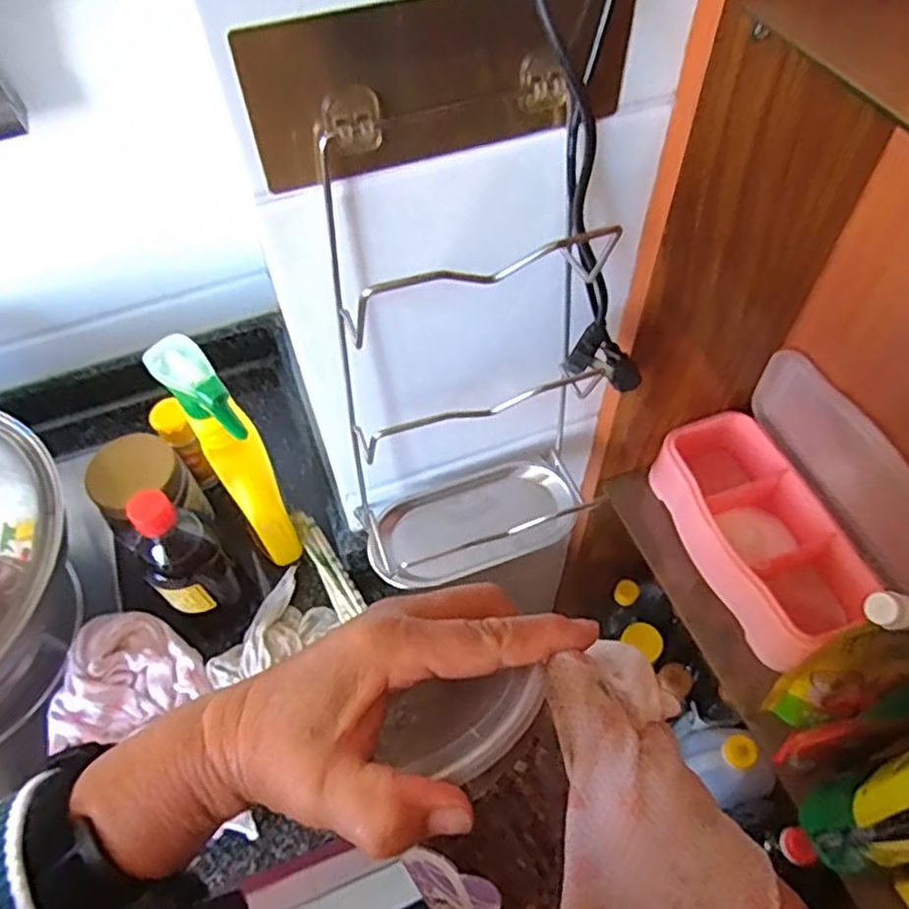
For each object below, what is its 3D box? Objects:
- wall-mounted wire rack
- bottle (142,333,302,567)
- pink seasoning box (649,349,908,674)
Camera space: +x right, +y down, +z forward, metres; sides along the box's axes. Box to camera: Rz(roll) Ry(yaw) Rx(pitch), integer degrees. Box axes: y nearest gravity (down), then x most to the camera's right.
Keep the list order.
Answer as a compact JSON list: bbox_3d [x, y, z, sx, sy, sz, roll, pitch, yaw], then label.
[{"bbox_3d":[0.010,-0.036,0.485,0.180,0.349,0.108,-18,58,-9],"label":"wall-mounted wire rack"},{"bbox_3d":[-0.185,0.005,0.594,0.044,0.264,0.082,-29,60,-16],"label":"bottle"},{"bbox_3d":[0.288,0.046,0.615,0.127,0.148,0.230,-18,58,-9],"label":"pink seasoning box"}]

